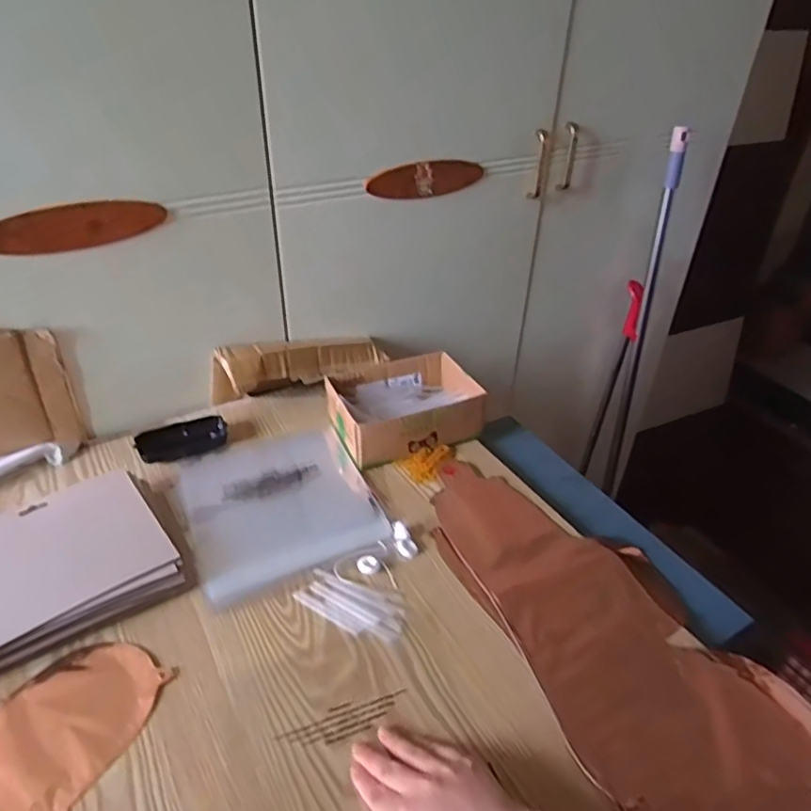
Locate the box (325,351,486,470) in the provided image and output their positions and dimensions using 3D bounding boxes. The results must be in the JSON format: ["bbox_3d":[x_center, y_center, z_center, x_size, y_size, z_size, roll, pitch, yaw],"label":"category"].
[{"bbox_3d":[-0.003,-0.003,0.791,0.181,0.063,0.138,-12,37,-19],"label":"box"}]

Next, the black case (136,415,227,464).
[{"bbox_3d":[-0.292,0.043,0.780,0.109,0.018,0.057,-20,41,-28],"label":"black case"}]

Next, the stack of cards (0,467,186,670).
[{"bbox_3d":[-0.342,0.157,0.589,0.190,0.031,0.171,-23,42,-31],"label":"stack of cards"}]

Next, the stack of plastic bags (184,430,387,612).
[{"bbox_3d":[-0.149,0.108,0.703,0.204,0.018,0.215,-15,38,-22],"label":"stack of plastic bags"}]

